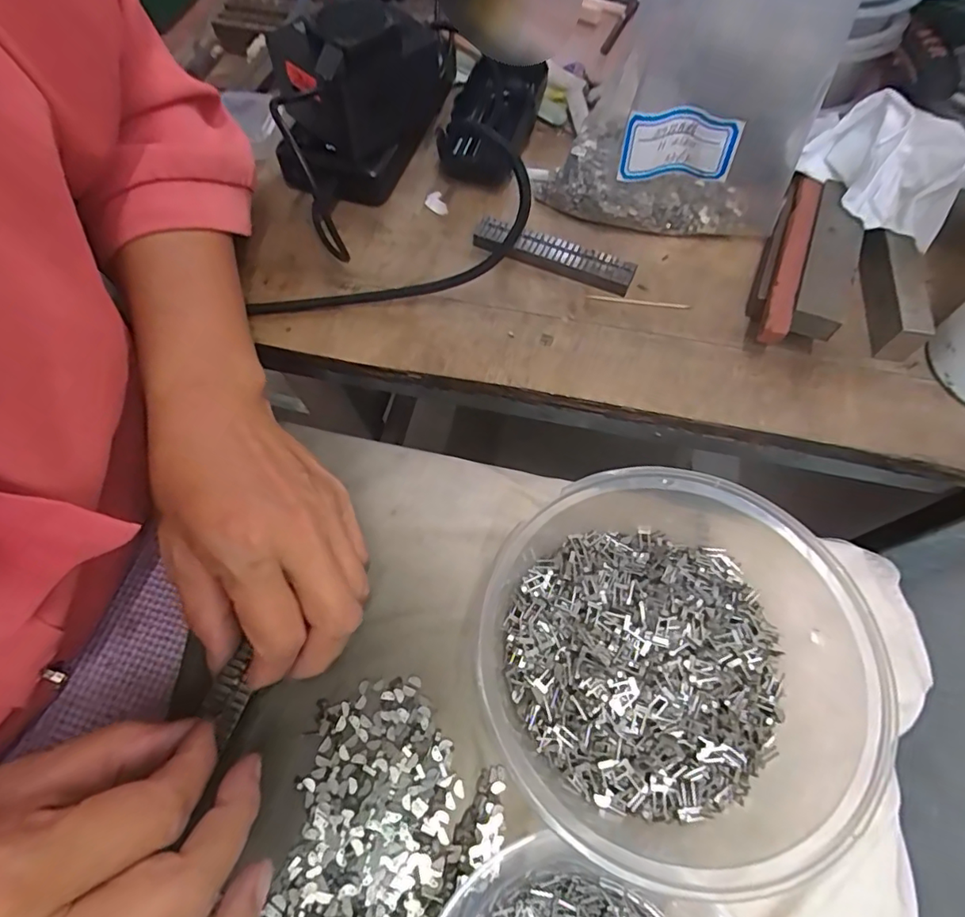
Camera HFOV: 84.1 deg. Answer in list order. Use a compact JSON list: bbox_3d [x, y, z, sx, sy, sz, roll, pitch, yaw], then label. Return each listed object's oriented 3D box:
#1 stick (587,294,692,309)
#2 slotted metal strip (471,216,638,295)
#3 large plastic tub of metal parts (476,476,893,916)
[{"bbox_3d":[0.091,-0.092,0.312,0.059,0.004,0.004,10,68,5],"label":"stick"},{"bbox_3d":[0.041,-0.122,0.321,0.099,0.010,0.019,24,70,10],"label":"slotted metal strip"},{"bbox_3d":[0.070,0.077,0.211,0.139,0.058,0.133,0,68,1],"label":"large plastic tub of metal parts"}]

